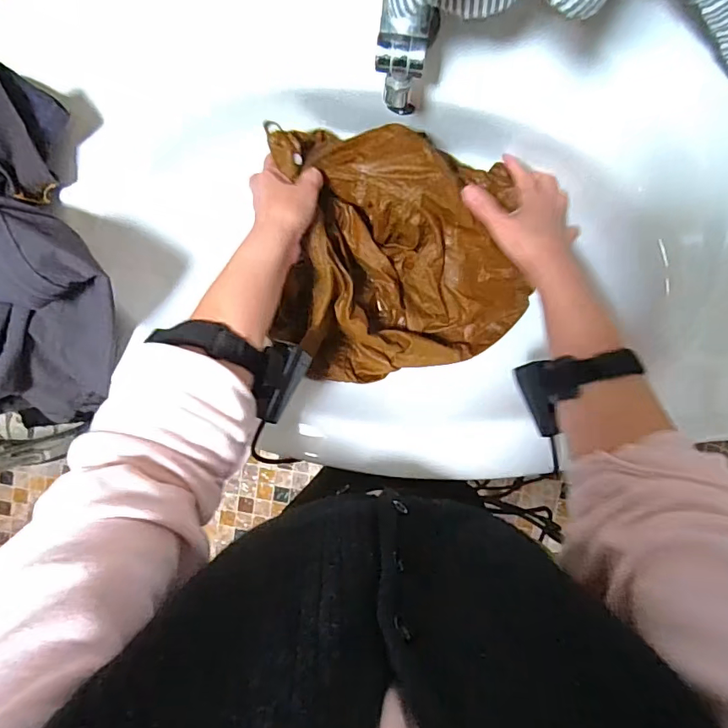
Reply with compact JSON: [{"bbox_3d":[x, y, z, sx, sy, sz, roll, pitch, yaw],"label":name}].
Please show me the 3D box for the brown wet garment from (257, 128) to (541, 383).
[{"bbox_3d":[0.039,-0.119,0.525,0.259,0.111,0.253,0,95,5],"label":"brown wet garment"}]

